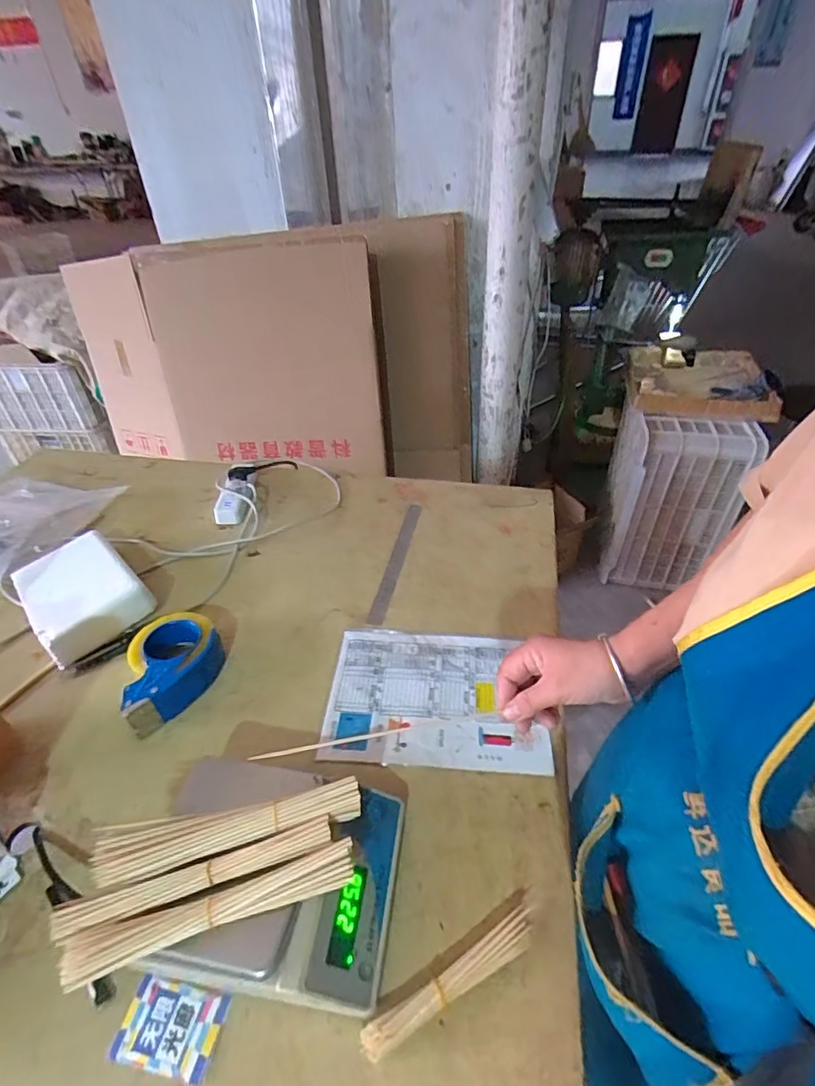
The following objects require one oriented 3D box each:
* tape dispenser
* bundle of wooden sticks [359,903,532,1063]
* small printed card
[{"bbox_3d":[-0.324,0.173,0.745,0.120,0.056,0.166,-11,41,-13],"label":"tape dispenser"},{"bbox_3d":[0.044,0.406,0.490,0.185,0.022,0.028,-21,44,-23],"label":"bundle of wooden sticks"},{"bbox_3d":[-0.214,0.436,0.477,0.089,0.012,0.060,6,39,8],"label":"small printed card"}]

